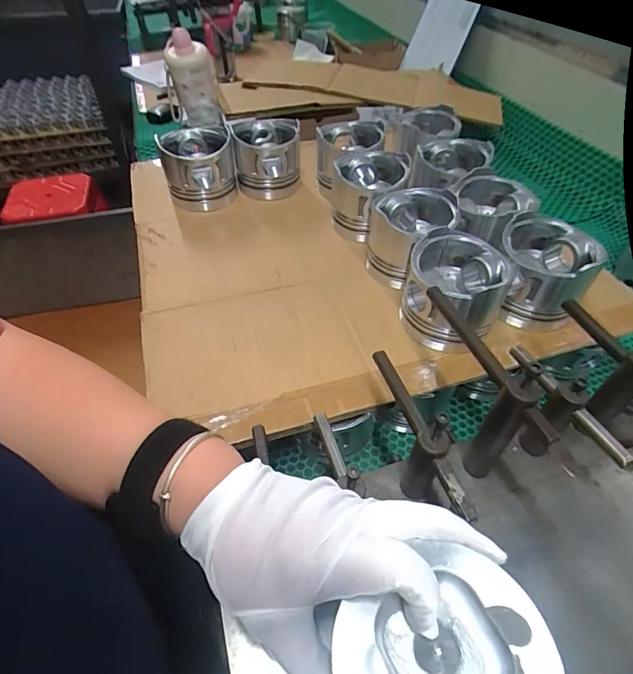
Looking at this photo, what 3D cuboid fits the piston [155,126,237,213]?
[{"bbox_3d":[-0.186,-0.267,0.660,0.109,0.092,0.106,-15,51,-12],"label":"piston"}]

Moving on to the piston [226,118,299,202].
[{"bbox_3d":[-0.080,-0.294,0.679,0.103,0.089,0.113,-1,49,0],"label":"piston"}]

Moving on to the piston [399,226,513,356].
[{"bbox_3d":[0.156,-0.053,0.469,0.100,0.096,0.107,0,49,0],"label":"piston"}]

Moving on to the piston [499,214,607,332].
[{"bbox_3d":[0.260,-0.075,0.487,0.102,0.089,0.103,24,53,20],"label":"piston"}]

